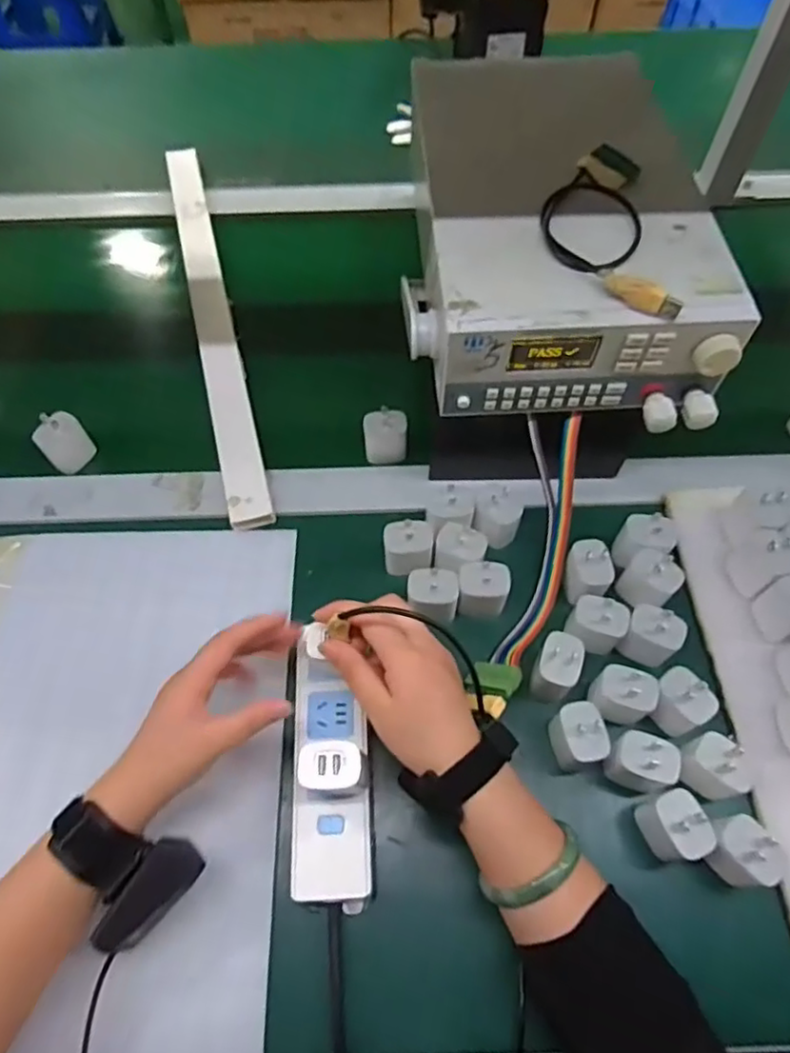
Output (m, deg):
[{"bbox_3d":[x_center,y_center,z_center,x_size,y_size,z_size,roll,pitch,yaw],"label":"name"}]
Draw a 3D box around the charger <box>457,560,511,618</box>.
[{"bbox_3d":[0.073,0.052,0.527,0.041,0.055,0.028,5,61,3],"label":"charger"}]

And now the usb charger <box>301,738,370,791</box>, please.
[{"bbox_3d":[-0.040,0.165,0.433,0.044,0.050,0.029,-7,61,-3],"label":"usb charger"}]

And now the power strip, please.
[{"bbox_3d":[-0.047,0.178,0.463,0.053,0.025,0.170,-4,61,-2],"label":"power strip"}]

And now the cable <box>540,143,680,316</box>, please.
[{"bbox_3d":[0.151,-0.223,0.468,0.080,0.013,0.181,-1,61,0],"label":"cable"}]

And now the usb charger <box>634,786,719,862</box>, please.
[{"bbox_3d":[0.192,0.206,0.437,0.031,0.054,0.041,-10,61,-5],"label":"usb charger"}]

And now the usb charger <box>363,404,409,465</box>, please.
[{"bbox_3d":[-0.009,-0.086,0.620,0.040,0.060,0.026,-9,61,-4],"label":"usb charger"}]

